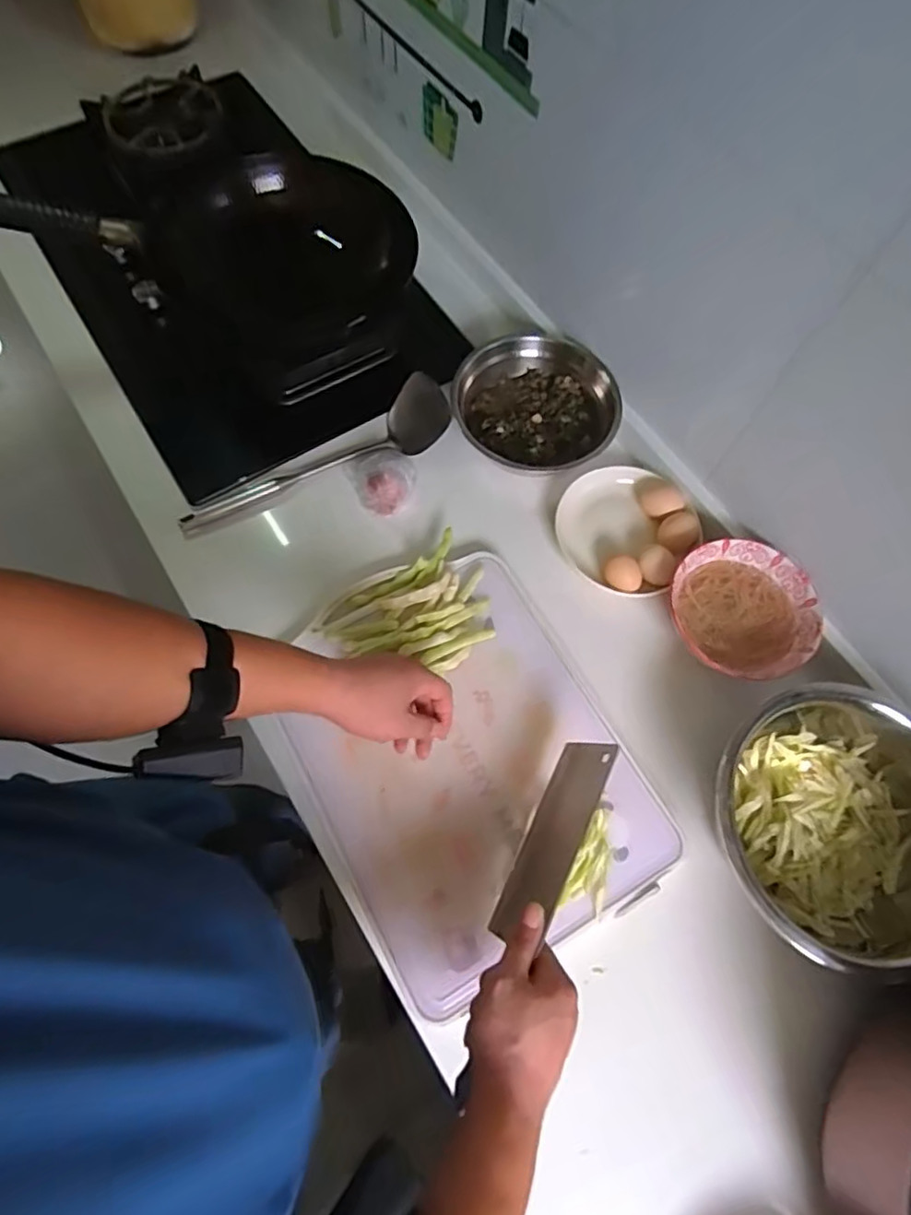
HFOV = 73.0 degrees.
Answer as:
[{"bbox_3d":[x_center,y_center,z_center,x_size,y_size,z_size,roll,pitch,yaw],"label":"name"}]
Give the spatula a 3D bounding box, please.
[{"bbox_3d":[-0.183,-0.199,0.788,0.362,0.064,0.094,-22,71,-11],"label":"spatula"}]

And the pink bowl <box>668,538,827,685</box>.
[{"bbox_3d":[0.325,0.005,0.705,0.161,0.051,0.158,1,68,-2],"label":"pink bowl"}]

